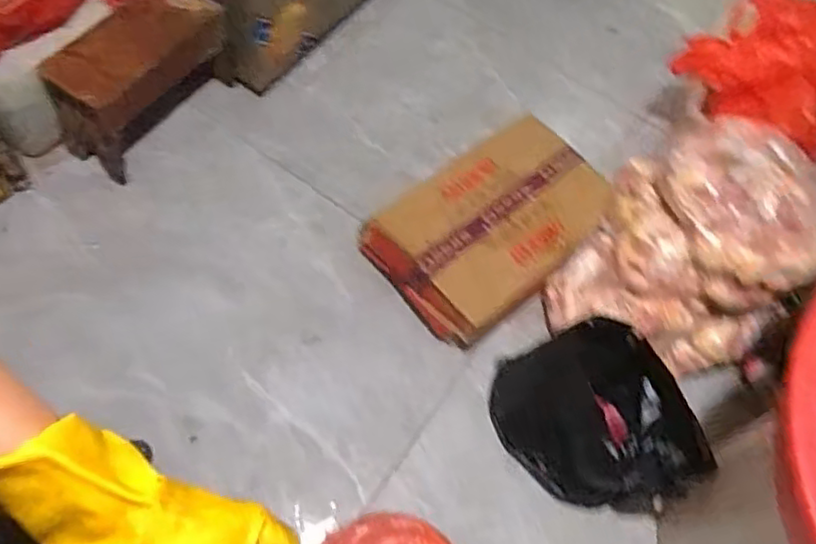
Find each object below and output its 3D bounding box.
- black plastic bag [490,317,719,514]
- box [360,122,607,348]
[{"bbox_3d":[0.393,0.316,1.364,0.342,0.176,0.373,-15,66,-16],"label":"black plastic bag"},{"bbox_3d":[0.206,-0.112,1.580,0.535,0.164,0.367,-37,74,-24],"label":"box"}]

